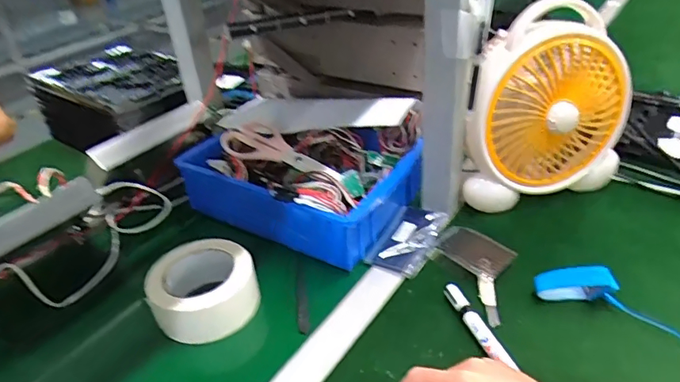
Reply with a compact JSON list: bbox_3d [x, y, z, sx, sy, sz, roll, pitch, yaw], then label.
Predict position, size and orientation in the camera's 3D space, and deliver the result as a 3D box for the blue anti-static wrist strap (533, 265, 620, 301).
[{"bbox_3d":[0.246,0.098,0.519,0.078,0.044,0.017,6,35,15],"label":"blue anti-static wrist strap"}]

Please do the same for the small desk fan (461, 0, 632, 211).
[{"bbox_3d":[0.259,-0.105,0.635,0.218,0.254,0.081,-9,34,-6],"label":"small desk fan"}]

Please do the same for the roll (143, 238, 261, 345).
[{"bbox_3d":[-0.150,0.105,0.553,0.117,0.053,0.111,-3,34,2],"label":"roll"}]

